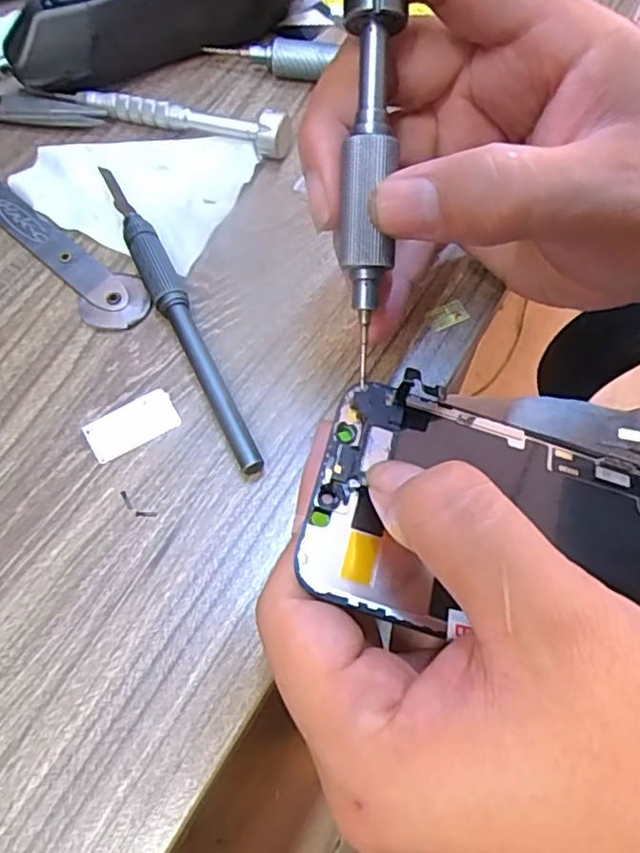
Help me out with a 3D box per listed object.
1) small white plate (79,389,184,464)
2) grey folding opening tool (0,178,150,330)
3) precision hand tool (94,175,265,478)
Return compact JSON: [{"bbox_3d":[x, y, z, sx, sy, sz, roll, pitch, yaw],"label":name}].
[{"bbox_3d":[-0.066,-0.001,0.223,0.031,0.004,0.015,-29,67,-13],"label":"small white plate"},{"bbox_3d":[-0.123,-0.087,0.266,0.145,0.004,0.023,42,71,18],"label":"grey folding opening tool"},{"bbox_3d":[-0.056,-0.046,0.240,0.012,0.013,0.150,-23,65,-12],"label":"precision hand tool"}]

